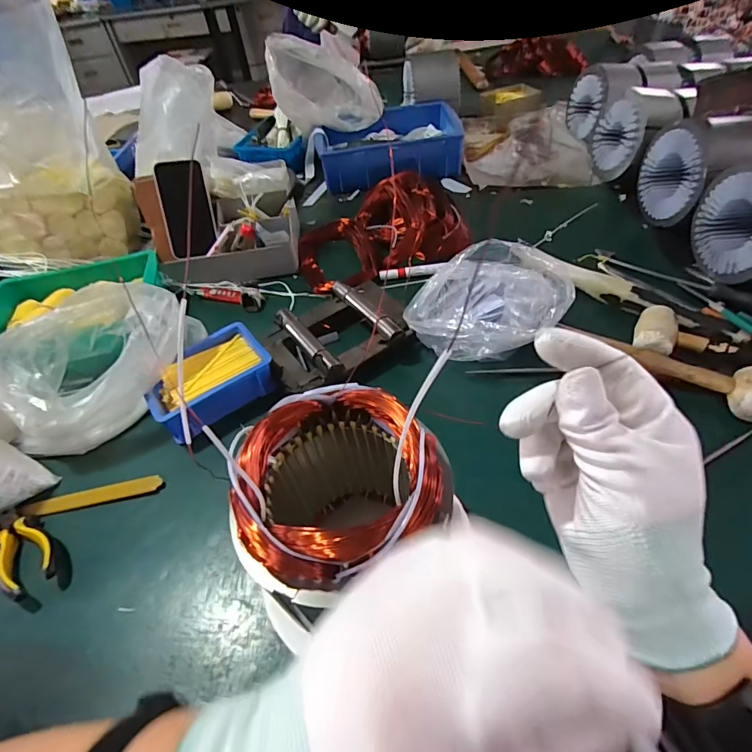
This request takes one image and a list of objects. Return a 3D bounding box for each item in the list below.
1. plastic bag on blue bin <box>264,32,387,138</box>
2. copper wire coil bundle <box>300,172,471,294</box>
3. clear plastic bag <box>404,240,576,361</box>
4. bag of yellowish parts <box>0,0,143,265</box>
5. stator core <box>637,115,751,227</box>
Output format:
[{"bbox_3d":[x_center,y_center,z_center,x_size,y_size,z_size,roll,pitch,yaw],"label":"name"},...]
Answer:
[{"bbox_3d":[-0.109,-0.610,0.953,0.217,0.175,0.130,-15,49,-7],"label":"plastic bag on blue bin"},{"bbox_3d":[0.000,-0.248,0.752,0.287,0.077,0.200,-29,52,-18],"label":"copper wire coil bundle"},{"bbox_3d":[0.135,-0.091,0.556,0.188,0.097,0.141,10,51,15],"label":"clear plastic bag"},{"bbox_3d":[-0.515,-0.334,0.654,0.171,0.324,0.210,33,60,30],"label":"bag of yellowish parts"},{"bbox_3d":[0.535,-0.341,0.733,0.128,0.143,0.161,-14,49,-6],"label":"stator core"}]

